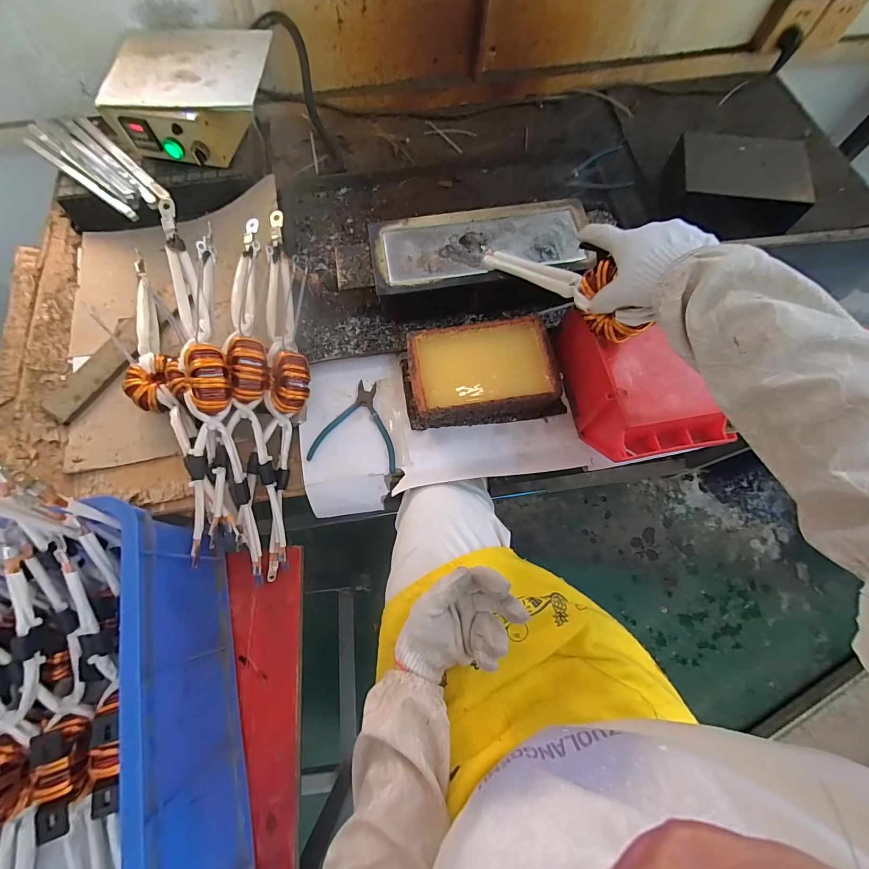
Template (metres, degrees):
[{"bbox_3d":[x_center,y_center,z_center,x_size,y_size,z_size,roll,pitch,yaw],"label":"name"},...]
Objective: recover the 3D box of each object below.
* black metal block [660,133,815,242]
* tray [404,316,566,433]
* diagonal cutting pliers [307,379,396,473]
[{"bbox_3d":[0.527,-0.439,0.695,0.211,0.088,0.169,7,70,3],"label":"black metal block"},{"bbox_3d":[0.068,-0.088,0.567,0.224,0.064,0.137,-9,70,-3],"label":"tray"},{"bbox_3d":[-0.107,-0.017,0.573,0.125,0.007,0.131,11,71,4],"label":"diagonal cutting pliers"}]

